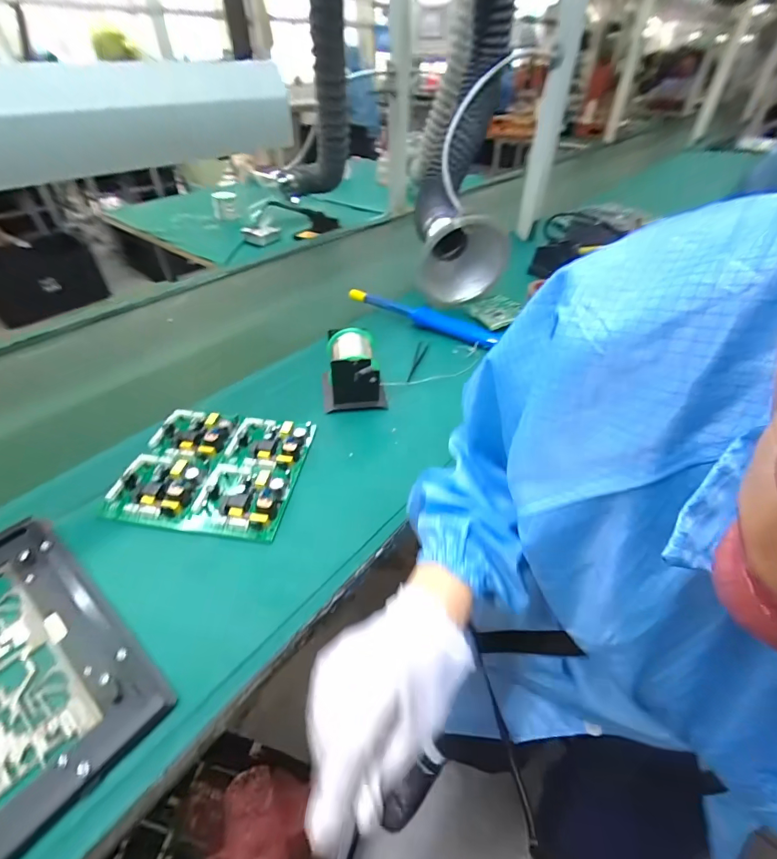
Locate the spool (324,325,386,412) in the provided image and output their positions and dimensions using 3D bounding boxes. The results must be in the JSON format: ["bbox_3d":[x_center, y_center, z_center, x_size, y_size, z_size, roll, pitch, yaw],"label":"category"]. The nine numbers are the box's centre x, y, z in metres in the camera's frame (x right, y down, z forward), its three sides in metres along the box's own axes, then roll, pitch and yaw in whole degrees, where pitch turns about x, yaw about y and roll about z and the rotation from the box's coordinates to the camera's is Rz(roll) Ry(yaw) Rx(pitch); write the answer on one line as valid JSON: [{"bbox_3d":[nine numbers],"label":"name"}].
[{"bbox_3d":[-0.052,-0.086,0.582,0.088,0.083,0.092,-8,41,-3],"label":"spool"}]

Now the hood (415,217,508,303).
[{"bbox_3d":[0.148,-0.349,0.809,0.163,0.162,0.164,8,43,14],"label":"hood"}]

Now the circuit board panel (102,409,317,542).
[{"bbox_3d":[-0.203,0.042,0.484,0.187,0.030,0.166,2,42,8],"label":"circuit board panel"}]

